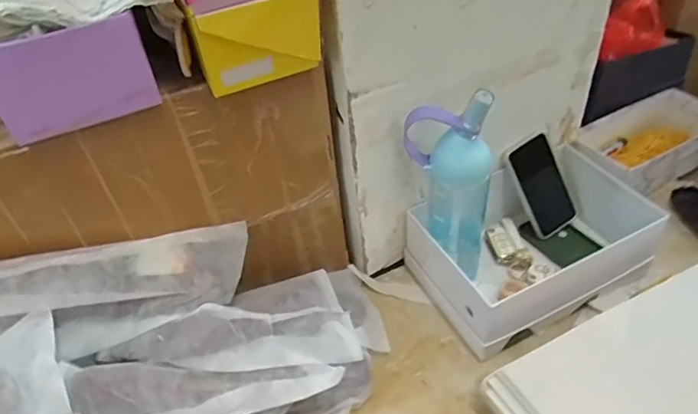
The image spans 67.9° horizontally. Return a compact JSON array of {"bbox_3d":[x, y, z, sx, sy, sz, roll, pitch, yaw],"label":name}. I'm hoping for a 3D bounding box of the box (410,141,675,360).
[{"bbox_3d":[0.270,0.056,0.759,0.327,0.133,0.196,-22,45,-16],"label":"box"}]

